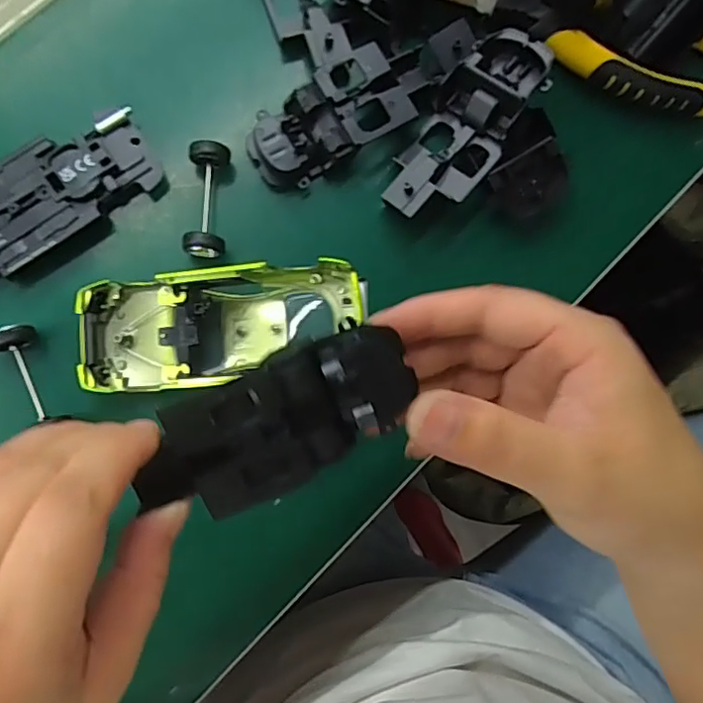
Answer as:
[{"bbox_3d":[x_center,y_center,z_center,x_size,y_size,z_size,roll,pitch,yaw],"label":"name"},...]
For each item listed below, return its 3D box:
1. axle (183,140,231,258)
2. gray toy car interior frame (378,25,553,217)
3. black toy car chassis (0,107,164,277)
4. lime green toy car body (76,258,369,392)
[{"bbox_3d":[-0.071,-0.072,0.279,0.018,0.023,0.056,2,86,-6],"label":"axle"},{"bbox_3d":[0.056,-0.111,0.282,0.042,0.025,0.100,37,95,-1],"label":"gray toy car interior frame"},{"bbox_3d":[-0.152,-0.068,0.268,0.124,0.016,0.044,-36,90,-7],"label":"black toy car chassis"},{"bbox_3d":[-0.060,-0.011,0.265,0.131,0.037,0.050,-4,87,-6],"label":"lime green toy car body"}]

